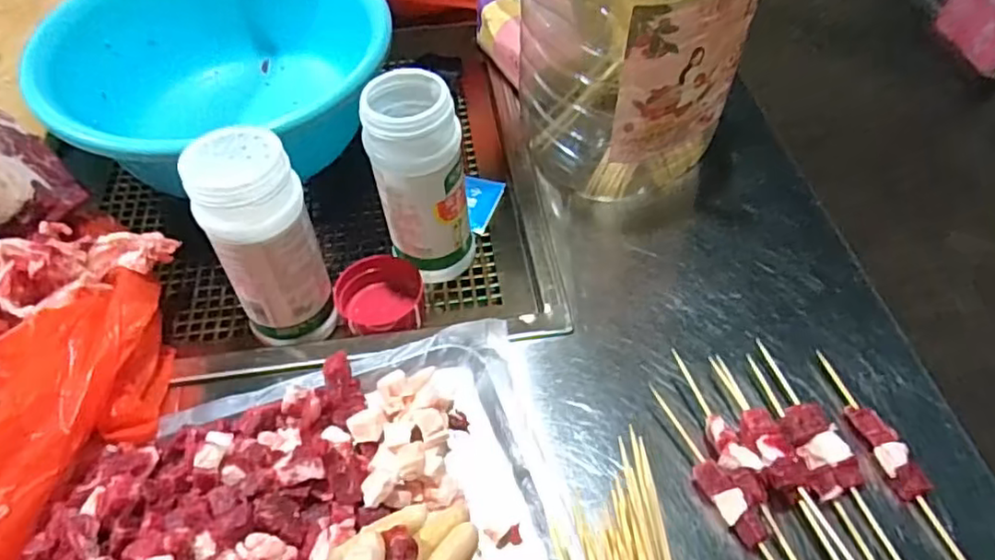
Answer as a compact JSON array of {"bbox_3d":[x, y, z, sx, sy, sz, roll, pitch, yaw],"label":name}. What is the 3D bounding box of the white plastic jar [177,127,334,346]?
[{"bbox_3d":[-0.152,-0.023,0.427,0.062,0.147,0.059,-1,52,1],"label":"white plastic jar"}]

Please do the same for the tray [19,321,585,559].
[{"bbox_3d":[-0.115,0.137,0.346,0.304,0.050,0.224,-12,53,-8],"label":"tray"}]

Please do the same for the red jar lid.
[{"bbox_3d":[-0.089,0.013,0.490,0.067,0.022,0.069,-1,52,1],"label":"red jar lid"}]

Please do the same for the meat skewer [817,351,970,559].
[{"bbox_3d":[0.263,0.163,0.350,0.017,0.020,0.289,-16,54,-10],"label":"meat skewer"}]

